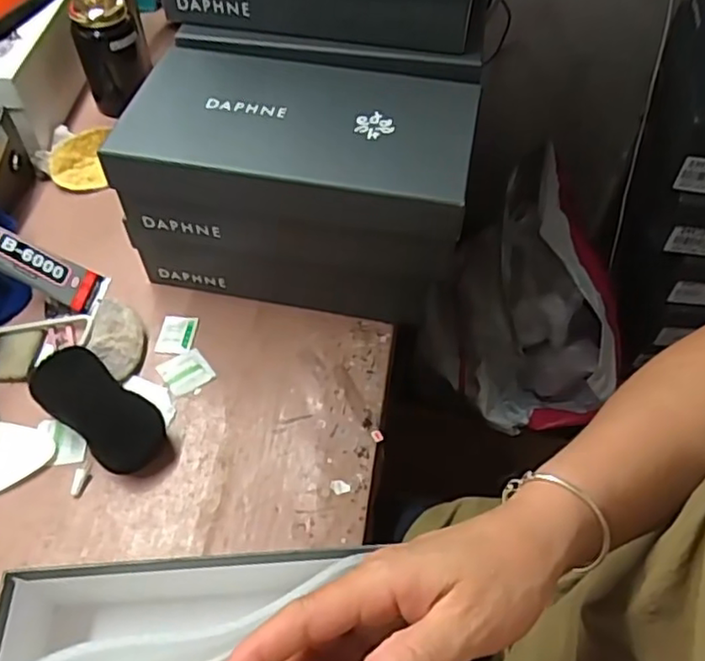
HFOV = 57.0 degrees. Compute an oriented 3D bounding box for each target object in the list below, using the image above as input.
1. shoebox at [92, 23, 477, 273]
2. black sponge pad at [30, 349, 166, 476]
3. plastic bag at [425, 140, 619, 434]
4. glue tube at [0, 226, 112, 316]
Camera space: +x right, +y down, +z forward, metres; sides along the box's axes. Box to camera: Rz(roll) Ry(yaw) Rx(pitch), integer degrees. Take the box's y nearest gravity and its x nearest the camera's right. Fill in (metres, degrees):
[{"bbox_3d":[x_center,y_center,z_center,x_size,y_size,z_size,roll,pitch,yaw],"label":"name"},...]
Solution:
[{"bbox_3d":[-0.042,-0.172,0.602,0.295,0.101,0.205,10,54,6],"label":"shoebox"},{"bbox_3d":[-0.227,0.068,0.578,0.123,0.029,0.062,42,61,2],"label":"black sponge pad"},{"bbox_3d":[0.268,-0.051,0.920,0.221,0.179,0.343,19,55,13],"label":"plastic bag"},{"bbox_3d":[-0.324,-0.067,0.651,0.150,0.035,0.045,30,47,-29],"label":"glue tube"}]

